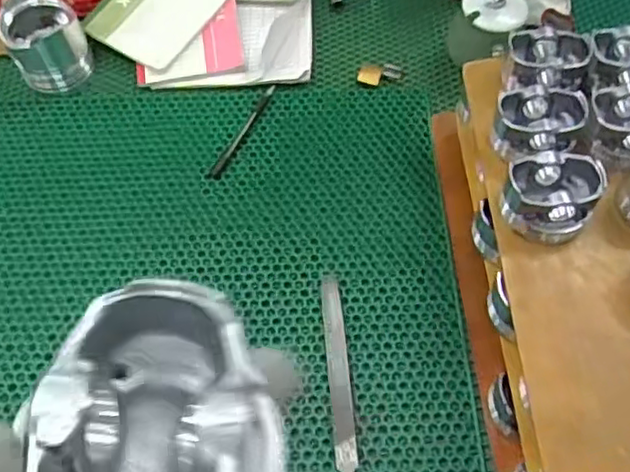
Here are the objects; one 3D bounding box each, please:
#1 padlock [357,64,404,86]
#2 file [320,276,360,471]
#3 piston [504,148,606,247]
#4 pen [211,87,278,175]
[{"bbox_3d":[0.085,-0.208,0.841,0.057,0.012,0.027,-3,59,0],"label":"padlock"},{"bbox_3d":[0.024,0.144,0.635,0.021,0.009,0.229,-5,59,-1],"label":"file"},{"bbox_3d":[0.212,-0.039,0.588,0.075,0.053,0.074,-1,59,1],"label":"piston"},{"bbox_3d":[-0.088,-0.131,0.805,0.012,0.007,0.148,23,62,14],"label":"pen"}]

